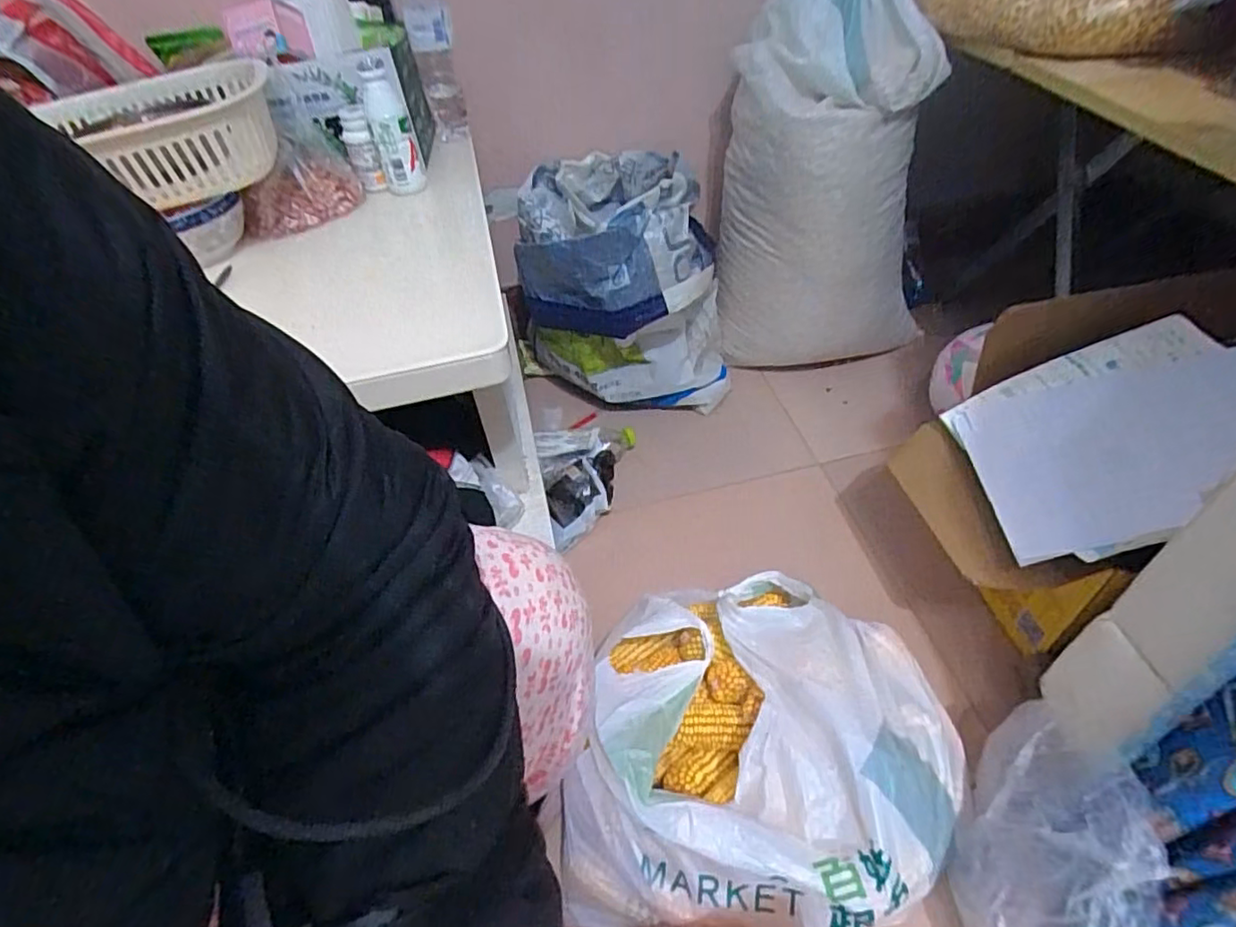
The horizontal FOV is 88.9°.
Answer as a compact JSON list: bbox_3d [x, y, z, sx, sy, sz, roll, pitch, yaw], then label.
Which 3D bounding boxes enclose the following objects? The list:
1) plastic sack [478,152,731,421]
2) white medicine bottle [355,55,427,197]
[{"bbox_3d":[-0.017,-0.316,1.113,0.293,0.387,0.418,-24,48,-16],"label":"plastic sack"},{"bbox_3d":[-0.296,-0.437,0.827,0.050,0.152,0.063,-17,47,-9],"label":"white medicine bottle"}]

